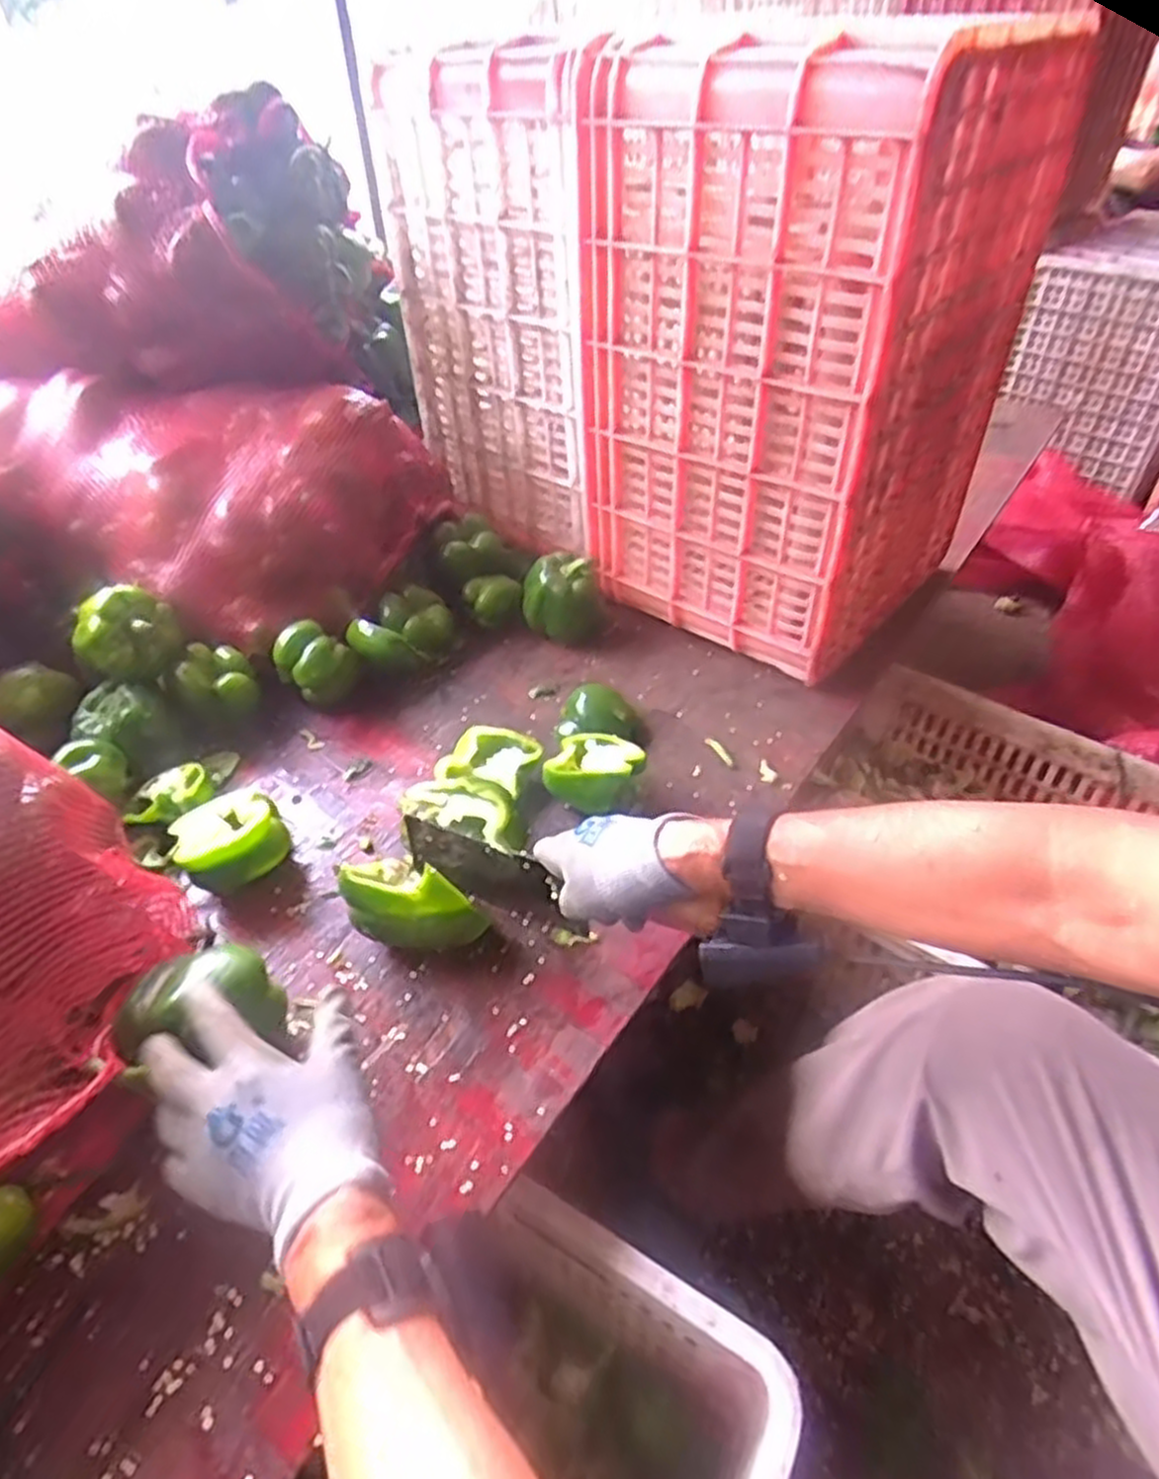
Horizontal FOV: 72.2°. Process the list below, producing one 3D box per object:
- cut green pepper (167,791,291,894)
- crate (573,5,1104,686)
[{"bbox_3d":[-0.279,0.081,0.639,0.077,0.058,0.070,-1,43,1],"label":"cut green pepper"},{"bbox_3d":[0.227,-0.366,0.784,0.297,0.467,0.372,32,52,31],"label":"crate"}]

